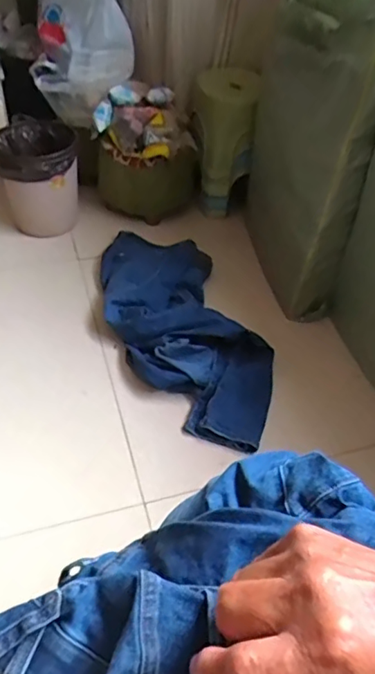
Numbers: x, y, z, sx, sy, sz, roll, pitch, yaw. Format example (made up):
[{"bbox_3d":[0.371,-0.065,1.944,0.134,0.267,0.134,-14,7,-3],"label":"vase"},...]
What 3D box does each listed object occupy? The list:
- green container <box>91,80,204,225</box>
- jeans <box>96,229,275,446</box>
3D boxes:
[{"bbox_3d":[-0.128,-0.565,1.699,0.287,0.350,0.243,30,50,23],"label":"green container"},{"bbox_3d":[-0.019,-0.059,1.385,0.353,0.099,0.807,-15,45,-17],"label":"jeans"}]

